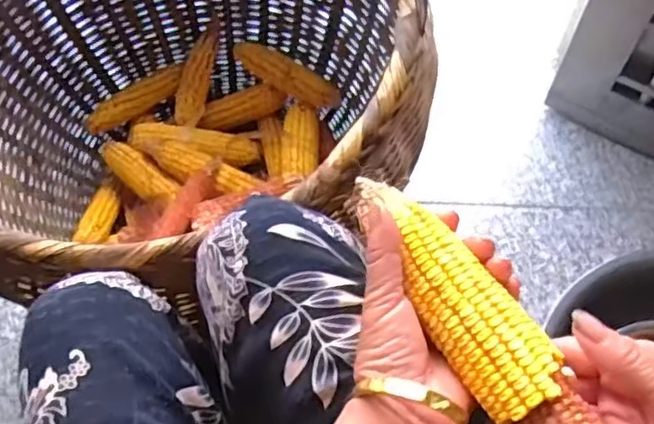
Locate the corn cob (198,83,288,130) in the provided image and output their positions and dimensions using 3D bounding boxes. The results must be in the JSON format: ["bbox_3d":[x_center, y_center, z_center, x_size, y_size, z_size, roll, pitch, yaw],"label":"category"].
[{"bbox_3d":[-0.116,-0.144,0.895,0.117,0.034,0.036,-20,64,-9],"label":"corn cob"}]

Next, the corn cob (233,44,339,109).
[{"bbox_3d":[-0.056,-0.179,0.859,0.155,0.039,0.033,26,66,14],"label":"corn cob"}]

